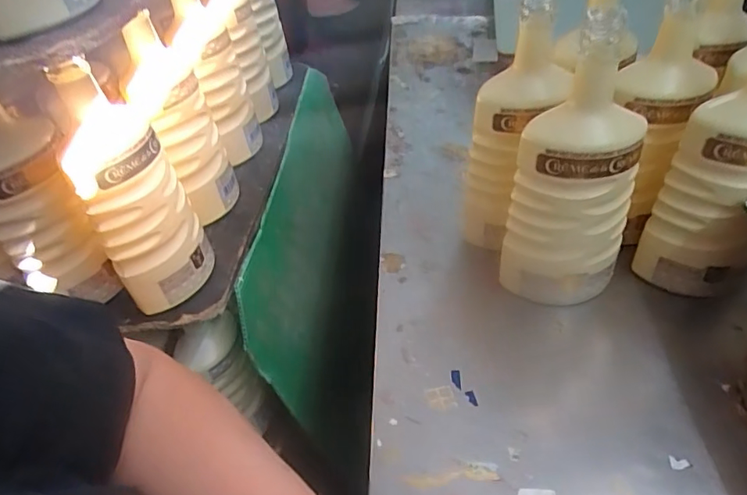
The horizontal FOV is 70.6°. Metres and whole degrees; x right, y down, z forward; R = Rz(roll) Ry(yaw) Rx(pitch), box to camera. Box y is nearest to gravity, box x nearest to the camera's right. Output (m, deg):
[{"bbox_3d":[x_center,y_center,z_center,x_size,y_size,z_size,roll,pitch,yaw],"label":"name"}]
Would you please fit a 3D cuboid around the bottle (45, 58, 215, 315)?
[{"bbox_3d":[-0.211,-0.045,0.465,0.081,0.212,0.067,-21,43,-13],"label":"bottle"}]

